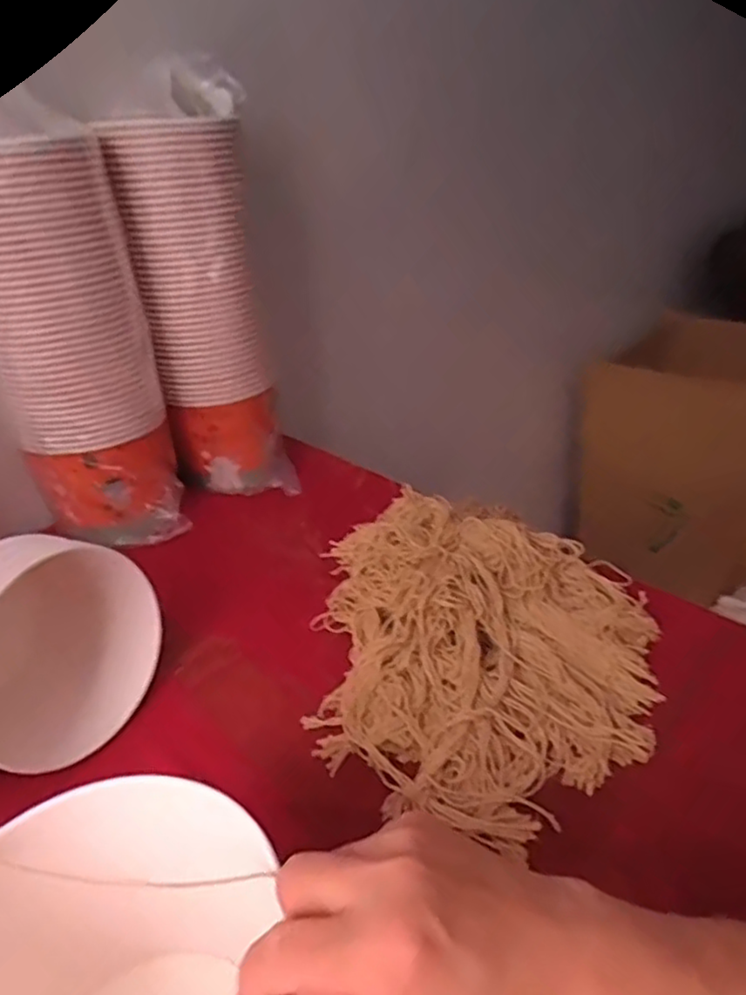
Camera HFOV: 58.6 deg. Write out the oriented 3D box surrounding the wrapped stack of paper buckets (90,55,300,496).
[{"bbox_3d":[-0.197,-0.228,0.801,0.141,0.460,0.141,-10,30,-9],"label":"wrapped stack of paper buckets"}]

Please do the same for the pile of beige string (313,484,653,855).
[{"bbox_3d":[0.069,0.109,0.536,0.293,0.081,0.290,7,32,21],"label":"pile of beige string"}]

